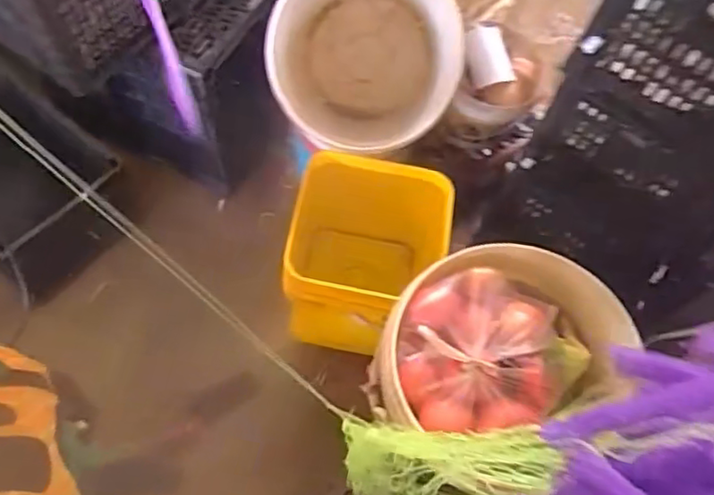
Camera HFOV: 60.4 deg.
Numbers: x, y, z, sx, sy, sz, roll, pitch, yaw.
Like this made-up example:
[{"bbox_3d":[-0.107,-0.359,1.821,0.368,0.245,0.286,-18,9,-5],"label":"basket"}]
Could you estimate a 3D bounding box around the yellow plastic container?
[{"bbox_3d":[0.015,0.018,1.158,0.303,0.235,0.275,13,63,3],"label":"yellow plastic container"}]

